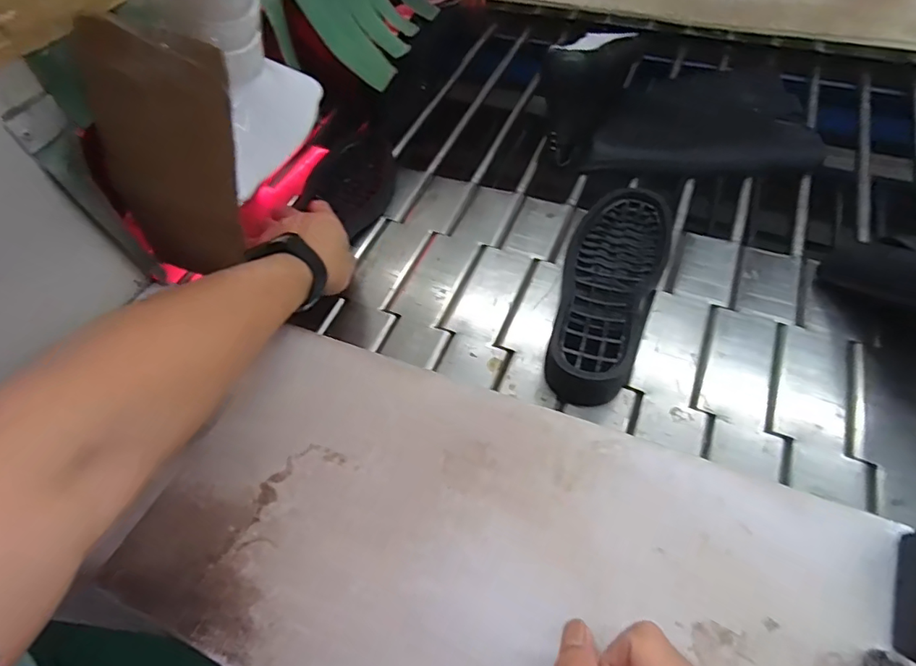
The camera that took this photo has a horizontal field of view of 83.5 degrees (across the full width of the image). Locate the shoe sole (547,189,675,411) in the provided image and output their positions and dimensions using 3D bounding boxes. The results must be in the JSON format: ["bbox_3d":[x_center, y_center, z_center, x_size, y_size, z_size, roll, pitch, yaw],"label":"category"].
[{"bbox_3d":[0.156,-0.057,0.533,0.101,0.043,0.280,20,60,16],"label":"shoe sole"}]

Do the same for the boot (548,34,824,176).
[{"bbox_3d":[0.283,-0.331,0.672,0.330,0.117,0.238,3,56,6],"label":"boot"}]

